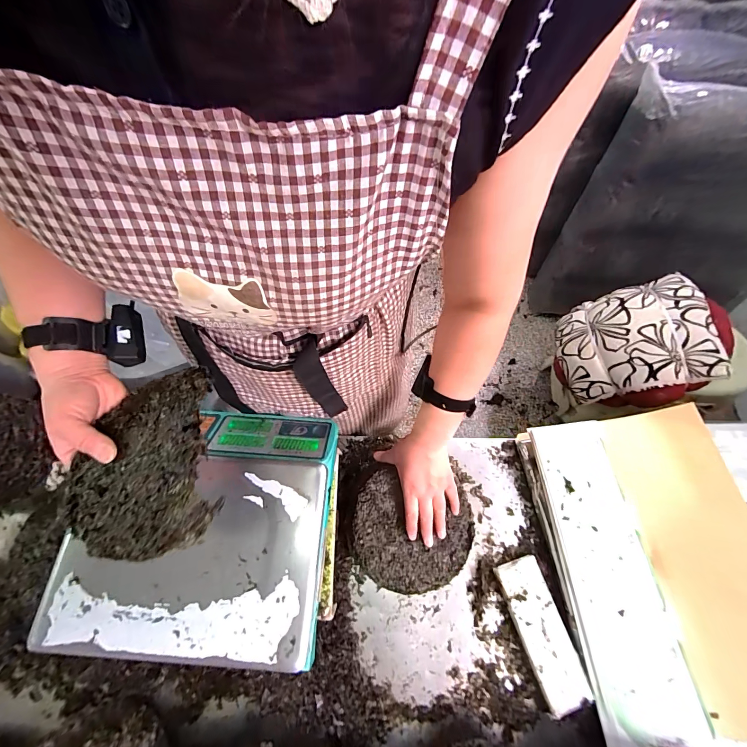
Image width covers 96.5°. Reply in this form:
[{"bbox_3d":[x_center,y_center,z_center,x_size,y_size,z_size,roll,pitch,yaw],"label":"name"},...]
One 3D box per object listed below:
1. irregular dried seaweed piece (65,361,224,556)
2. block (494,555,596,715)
[{"bbox_3d":[-0.232,0.087,0.338,0.139,0.010,0.189,-21,58,-6],"label":"irregular dried seaweed piece"},{"bbox_3d":[0.271,0.415,0.542,0.072,0.025,0.199,-15,70,-5],"label":"block"}]

